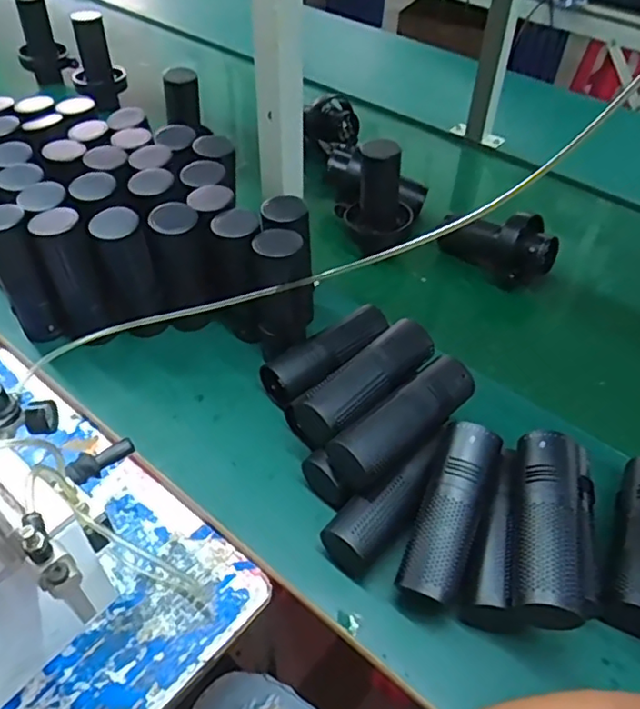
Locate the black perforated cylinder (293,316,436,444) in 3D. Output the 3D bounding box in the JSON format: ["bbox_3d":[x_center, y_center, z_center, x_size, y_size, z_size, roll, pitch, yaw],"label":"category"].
[{"bbox_3d":[0.048,0.018,0.626,0.164,0.055,0.061,-35,57,-30],"label":"black perforated cylinder"}]

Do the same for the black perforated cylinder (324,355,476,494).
[{"bbox_3d":[0.084,0.065,0.602,0.159,0.054,0.052,-33,56,-28],"label":"black perforated cylinder"}]

